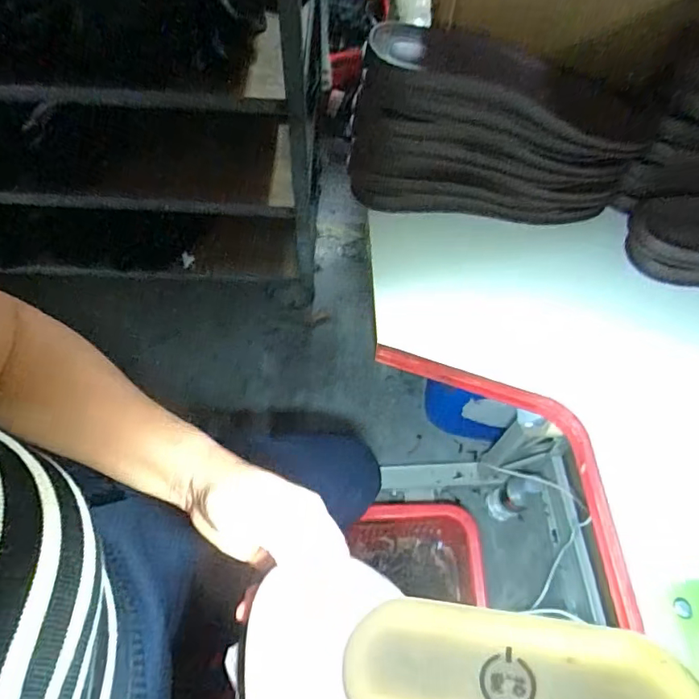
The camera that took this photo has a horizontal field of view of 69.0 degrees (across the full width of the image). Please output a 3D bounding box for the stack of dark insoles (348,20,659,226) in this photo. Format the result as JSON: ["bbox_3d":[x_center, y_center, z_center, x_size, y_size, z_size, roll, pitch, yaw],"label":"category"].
[{"bbox_3d":[0.146,-0.225,0.514,0.281,0.160,0.107,7,60,2],"label":"stack of dark insoles"}]

